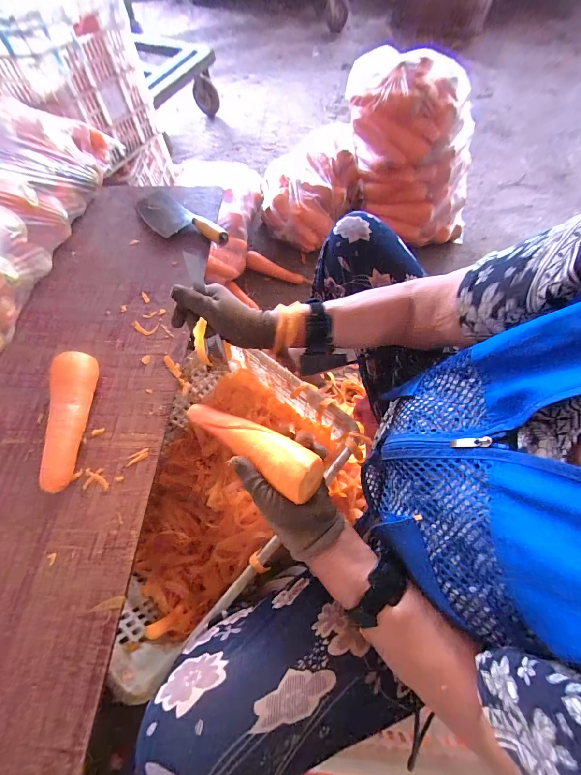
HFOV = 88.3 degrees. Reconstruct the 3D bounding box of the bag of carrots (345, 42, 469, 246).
[{"bbox_3d":[0.353,-0.650,0.863,0.435,0.387,0.177,20,68,10],"label":"bag of carrots"}]

